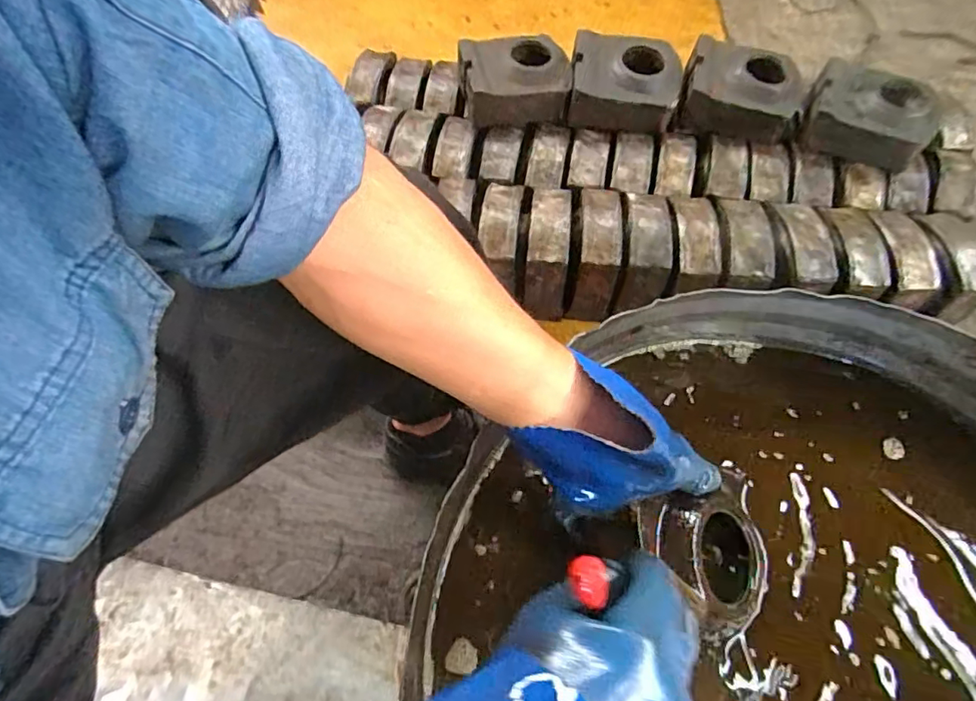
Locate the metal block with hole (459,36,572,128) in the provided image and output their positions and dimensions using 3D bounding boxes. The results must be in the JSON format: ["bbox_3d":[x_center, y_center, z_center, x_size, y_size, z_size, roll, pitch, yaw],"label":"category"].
[{"bbox_3d":[0.048,-0.487,1.019,0.190,0.104,0.143,-4,59,-2],"label":"metal block with hole"}]

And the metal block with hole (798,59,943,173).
[{"bbox_3d":[0.642,-0.394,0.937,0.192,0.079,0.134,24,62,15],"label":"metal block with hole"}]

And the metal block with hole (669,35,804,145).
[{"bbox_3d":[0.447,-0.464,0.984,0.195,0.111,0.153,17,61,11],"label":"metal block with hole"}]

